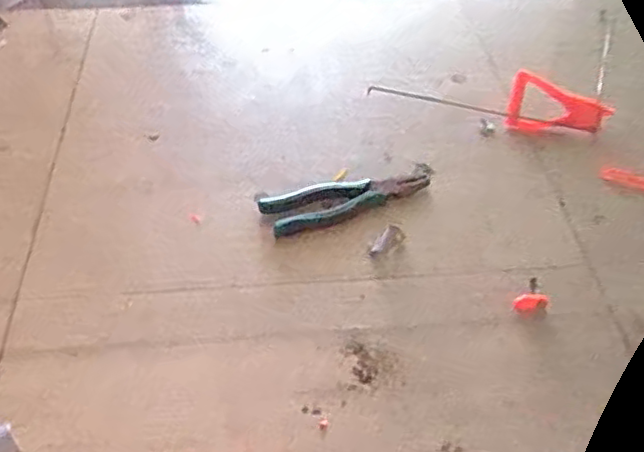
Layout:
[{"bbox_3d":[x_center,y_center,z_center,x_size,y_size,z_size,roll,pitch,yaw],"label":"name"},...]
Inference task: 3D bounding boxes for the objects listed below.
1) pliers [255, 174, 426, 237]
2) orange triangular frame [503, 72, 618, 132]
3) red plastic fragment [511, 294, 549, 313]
[{"bbox_3d":[0.028,-0.031,0.763,0.187,0.024,0.052,-13,46,-13],"label":"pliers"},{"bbox_3d":[0.301,-0.146,0.863,0.124,0.019,0.077,18,82,7],"label":"orange triangular frame"},{"bbox_3d":[0.203,0.075,0.664,0.036,0.008,0.018,-8,45,-8],"label":"red plastic fragment"}]

